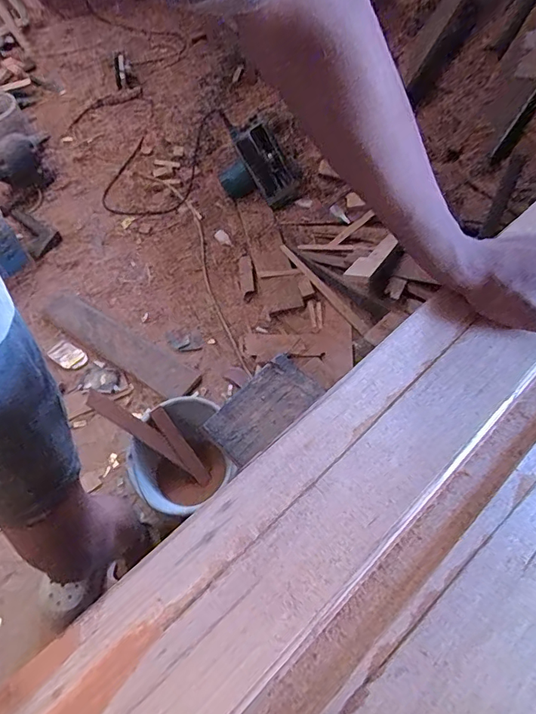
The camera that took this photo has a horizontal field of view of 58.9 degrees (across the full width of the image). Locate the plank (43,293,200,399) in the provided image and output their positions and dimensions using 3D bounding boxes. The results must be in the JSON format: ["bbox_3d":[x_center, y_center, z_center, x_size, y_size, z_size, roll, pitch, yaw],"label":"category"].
[{"bbox_3d":[-0.440,-0.039,1.373,0.522,0.025,0.116,30,64,19],"label":"plank"}]

